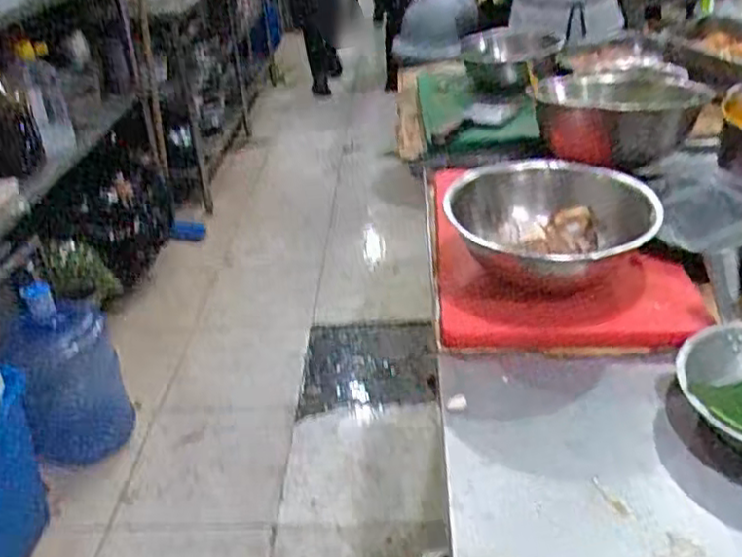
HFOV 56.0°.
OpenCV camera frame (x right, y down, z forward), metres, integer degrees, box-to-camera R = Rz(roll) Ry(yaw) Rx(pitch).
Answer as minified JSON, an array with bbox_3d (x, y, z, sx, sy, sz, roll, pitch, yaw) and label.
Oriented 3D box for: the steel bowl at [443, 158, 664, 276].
[{"bbox_3d":[0.221,-0.066,0.878,0.248,0.094,0.256,0,32,8],"label":"steel bowl"}]

